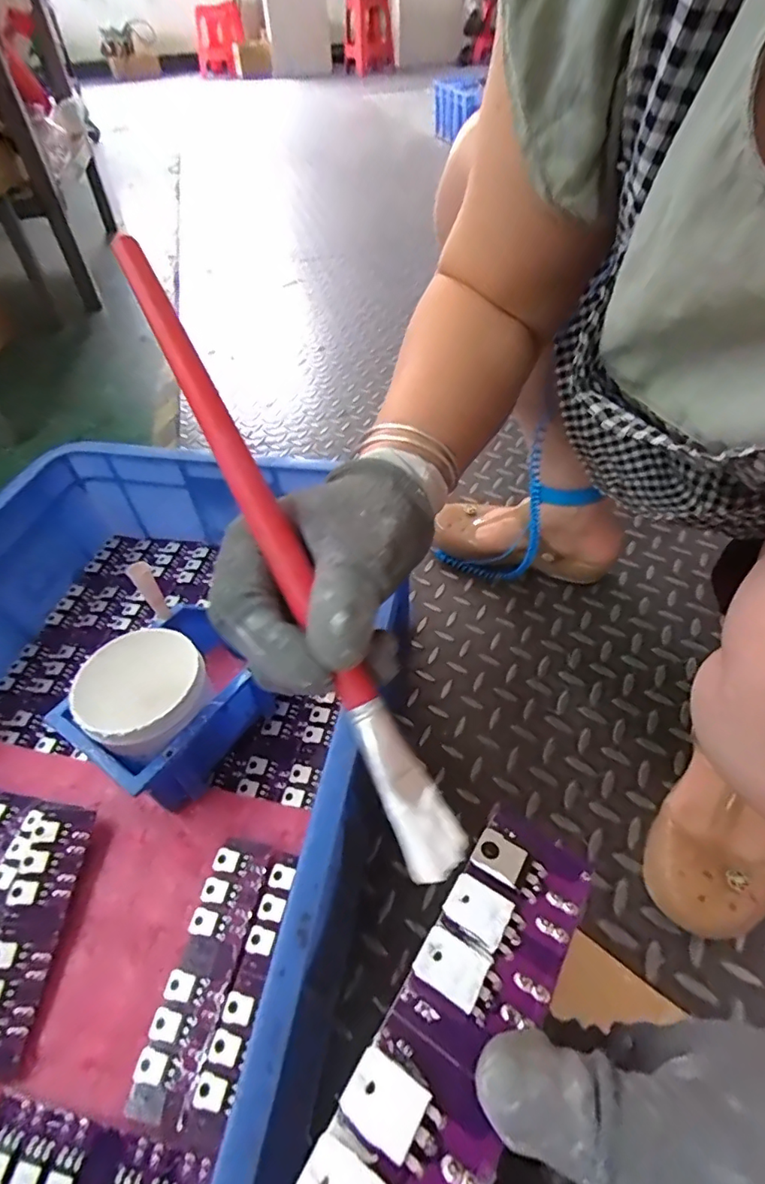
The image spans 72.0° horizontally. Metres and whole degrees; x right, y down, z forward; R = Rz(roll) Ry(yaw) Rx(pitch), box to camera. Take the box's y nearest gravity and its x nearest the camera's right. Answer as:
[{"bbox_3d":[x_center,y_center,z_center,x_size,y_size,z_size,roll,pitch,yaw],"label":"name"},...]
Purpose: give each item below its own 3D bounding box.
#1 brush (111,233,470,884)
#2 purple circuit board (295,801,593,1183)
[{"bbox_3d":[-0.041,-0.023,0.201,0.022,0.009,0.273,-26,83,-19],"label":"brush"},{"bbox_3d":[0.018,0.133,0.148,0.038,0.007,0.157,26,43,23],"label":"purple circuit board"}]

